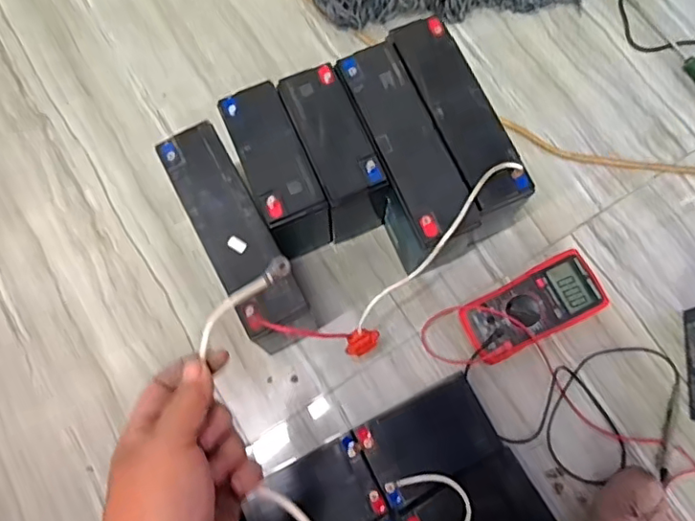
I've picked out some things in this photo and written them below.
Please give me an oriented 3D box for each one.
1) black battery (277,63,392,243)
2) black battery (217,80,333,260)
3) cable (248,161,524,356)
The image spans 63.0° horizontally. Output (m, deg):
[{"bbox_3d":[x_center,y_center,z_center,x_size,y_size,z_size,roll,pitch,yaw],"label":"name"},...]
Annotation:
[{"bbox_3d":[-0.017,-0.136,0.768,0.079,0.173,0.169,-23,76,-5],"label":"black battery"},{"bbox_3d":[-0.090,-0.112,0.747,0.074,0.142,0.175,-23,76,-5],"label":"black battery"},{"bbox_3d":[0.071,0.020,0.665,0.353,0.031,0.115,-33,120,-8],"label":"cable"}]

